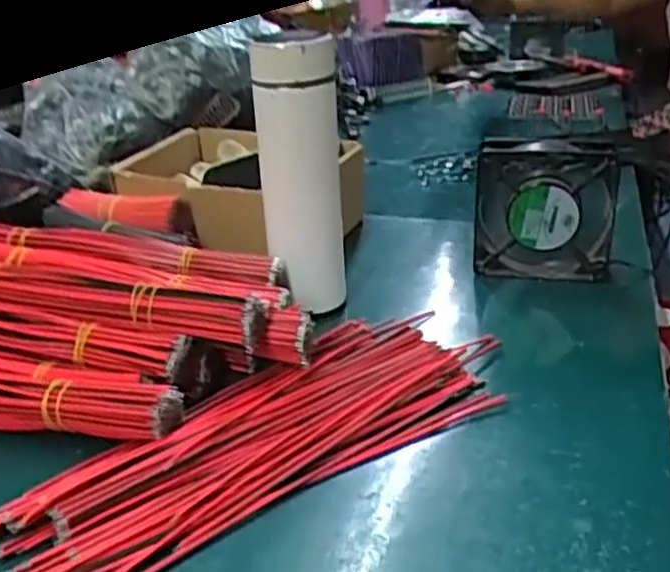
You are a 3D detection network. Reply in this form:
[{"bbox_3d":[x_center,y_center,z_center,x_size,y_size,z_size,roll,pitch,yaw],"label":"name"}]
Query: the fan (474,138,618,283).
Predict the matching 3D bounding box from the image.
[{"bbox_3d":[0.185,-0.065,0.671,0.116,0.126,0.031,8,26,22],"label":"fan"}]

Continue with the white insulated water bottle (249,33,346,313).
[{"bbox_3d":[-0.028,-0.095,0.631,0.070,0.219,0.059,-4,24,-3],"label":"white insulated water bottle"}]

